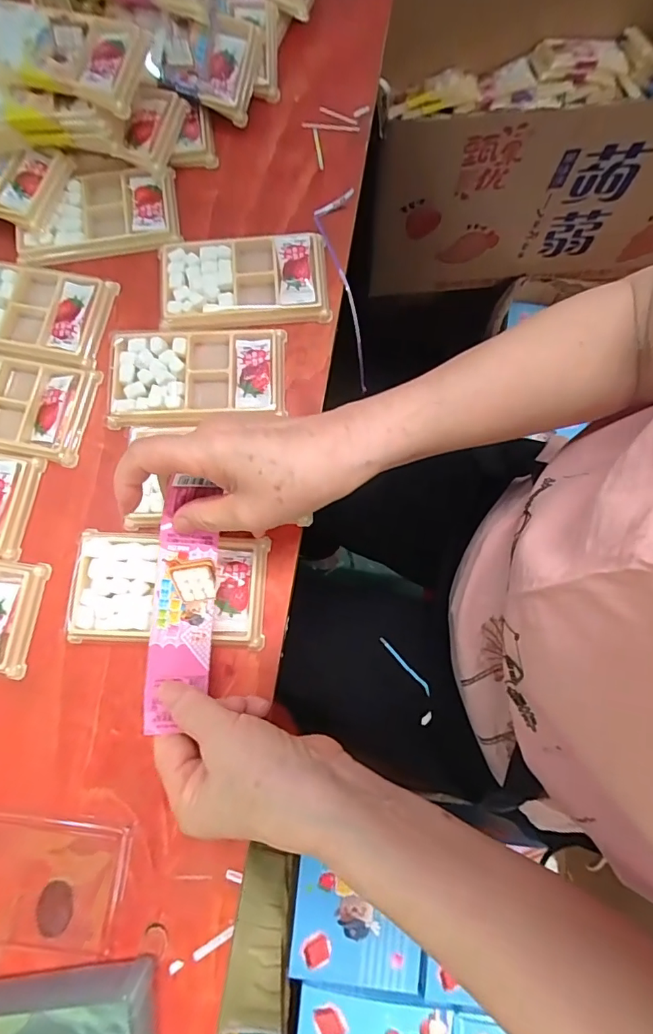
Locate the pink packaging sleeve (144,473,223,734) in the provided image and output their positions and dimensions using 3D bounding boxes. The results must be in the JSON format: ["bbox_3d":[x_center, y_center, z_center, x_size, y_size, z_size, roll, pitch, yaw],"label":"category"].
[{"bbox_3d":[-0.091,0.051,0.307,0.035,0.027,0.147,3,83,0],"label":"pink packaging sleeve"}]

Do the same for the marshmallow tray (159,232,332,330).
[{"bbox_3d":[-0.068,-0.193,0.398,0.133,0.013,0.075,-4,79,-1],"label":"marshmallow tray"}]

